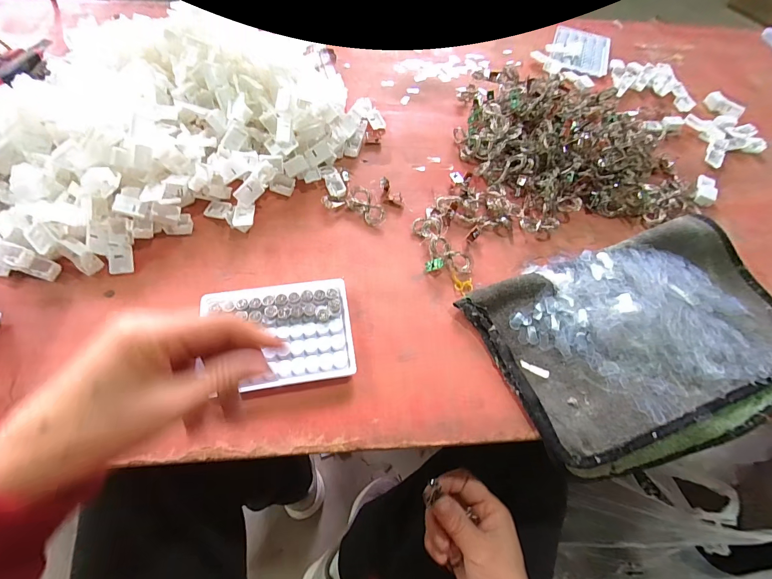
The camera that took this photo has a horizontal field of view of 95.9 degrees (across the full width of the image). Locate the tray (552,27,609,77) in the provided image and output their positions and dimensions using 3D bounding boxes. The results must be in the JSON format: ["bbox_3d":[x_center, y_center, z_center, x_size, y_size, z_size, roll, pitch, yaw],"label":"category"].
[{"bbox_3d":[0.328,-0.404,0.585,0.089,0.008,0.130,18,62,6],"label":"tray"}]

